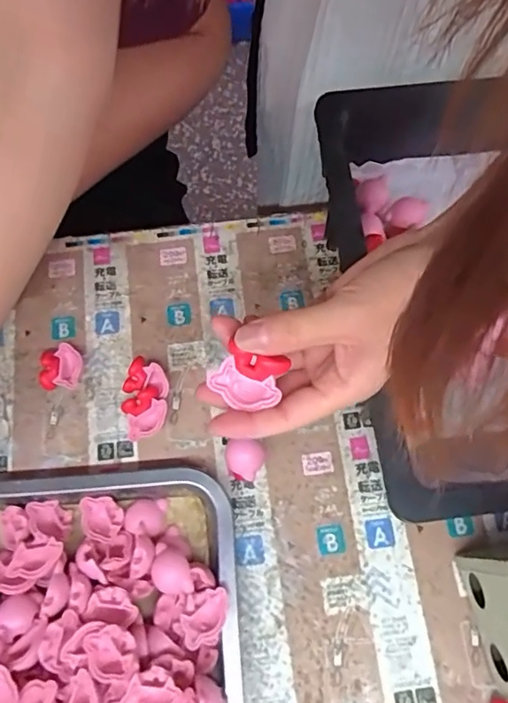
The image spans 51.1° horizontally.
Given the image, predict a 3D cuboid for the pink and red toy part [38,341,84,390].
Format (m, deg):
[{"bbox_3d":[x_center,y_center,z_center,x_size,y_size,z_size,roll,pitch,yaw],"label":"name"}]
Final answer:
[{"bbox_3d":[-0.150,0.012,0.416,0.033,0.016,0.035,0,71,0],"label":"pink and red toy part"}]

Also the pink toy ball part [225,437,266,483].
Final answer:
[{"bbox_3d":[-0.008,0.078,0.392,0.028,0.028,0.026,21,72,7],"label":"pink toy ball part"}]

